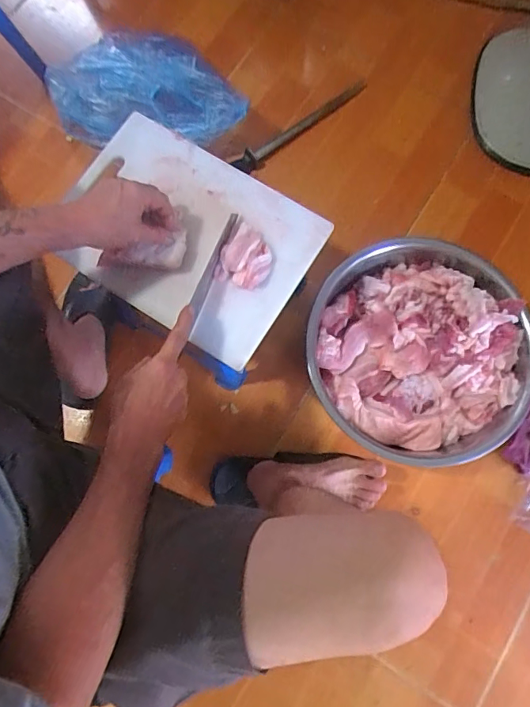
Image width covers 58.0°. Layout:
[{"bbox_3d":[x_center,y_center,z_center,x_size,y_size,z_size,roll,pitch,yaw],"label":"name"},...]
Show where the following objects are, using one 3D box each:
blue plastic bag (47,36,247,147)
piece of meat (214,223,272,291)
[{"bbox_3d":[-0.232,-0.508,0.948,0.391,0.143,0.210,1,78,1],"label":"blue plastic bag"},{"bbox_3d":[-0.024,-0.125,0.635,0.064,0.025,0.081,26,79,6],"label":"piece of meat"}]

